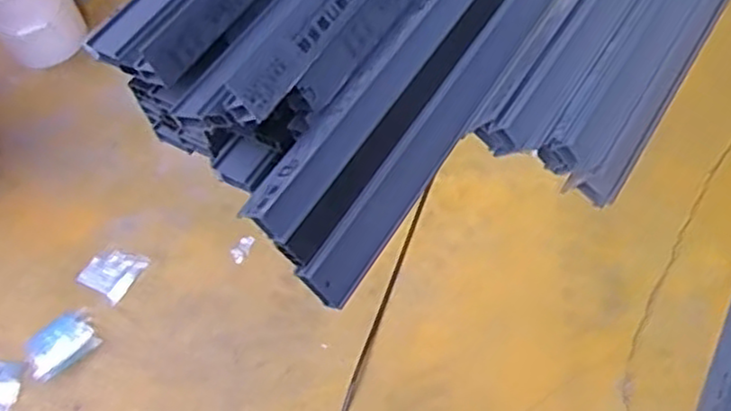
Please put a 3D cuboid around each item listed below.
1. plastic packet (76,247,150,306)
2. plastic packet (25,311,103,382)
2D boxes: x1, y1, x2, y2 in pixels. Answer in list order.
[{"bbox_3d":[-0.671,0.171,1.869,0.153,0.033,0.148,17,61,19],"label":"plastic packet"},{"bbox_3d":[-0.741,0.329,1.733,0.170,0.036,0.132,-36,63,-18],"label":"plastic packet"}]

